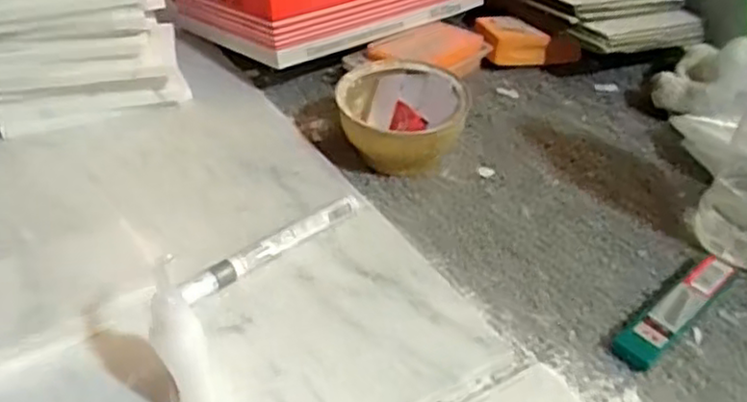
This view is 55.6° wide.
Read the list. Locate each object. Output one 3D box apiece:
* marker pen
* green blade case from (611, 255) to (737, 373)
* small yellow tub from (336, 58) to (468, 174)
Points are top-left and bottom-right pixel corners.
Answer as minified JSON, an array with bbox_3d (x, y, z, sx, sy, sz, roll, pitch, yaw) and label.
[{"bbox_3d":[-0.062,0.028,0.457,0.139,0.017,0.011,-30,50,-34],"label":"marker pen"},{"bbox_3d":[0.190,0.067,0.441,0.111,0.014,0.024,-26,48,-31],"label":"green blade case"},{"bbox_3d":[0.022,-0.061,0.552,0.094,0.055,0.092,2,40,-2],"label":"small yellow tub"}]

